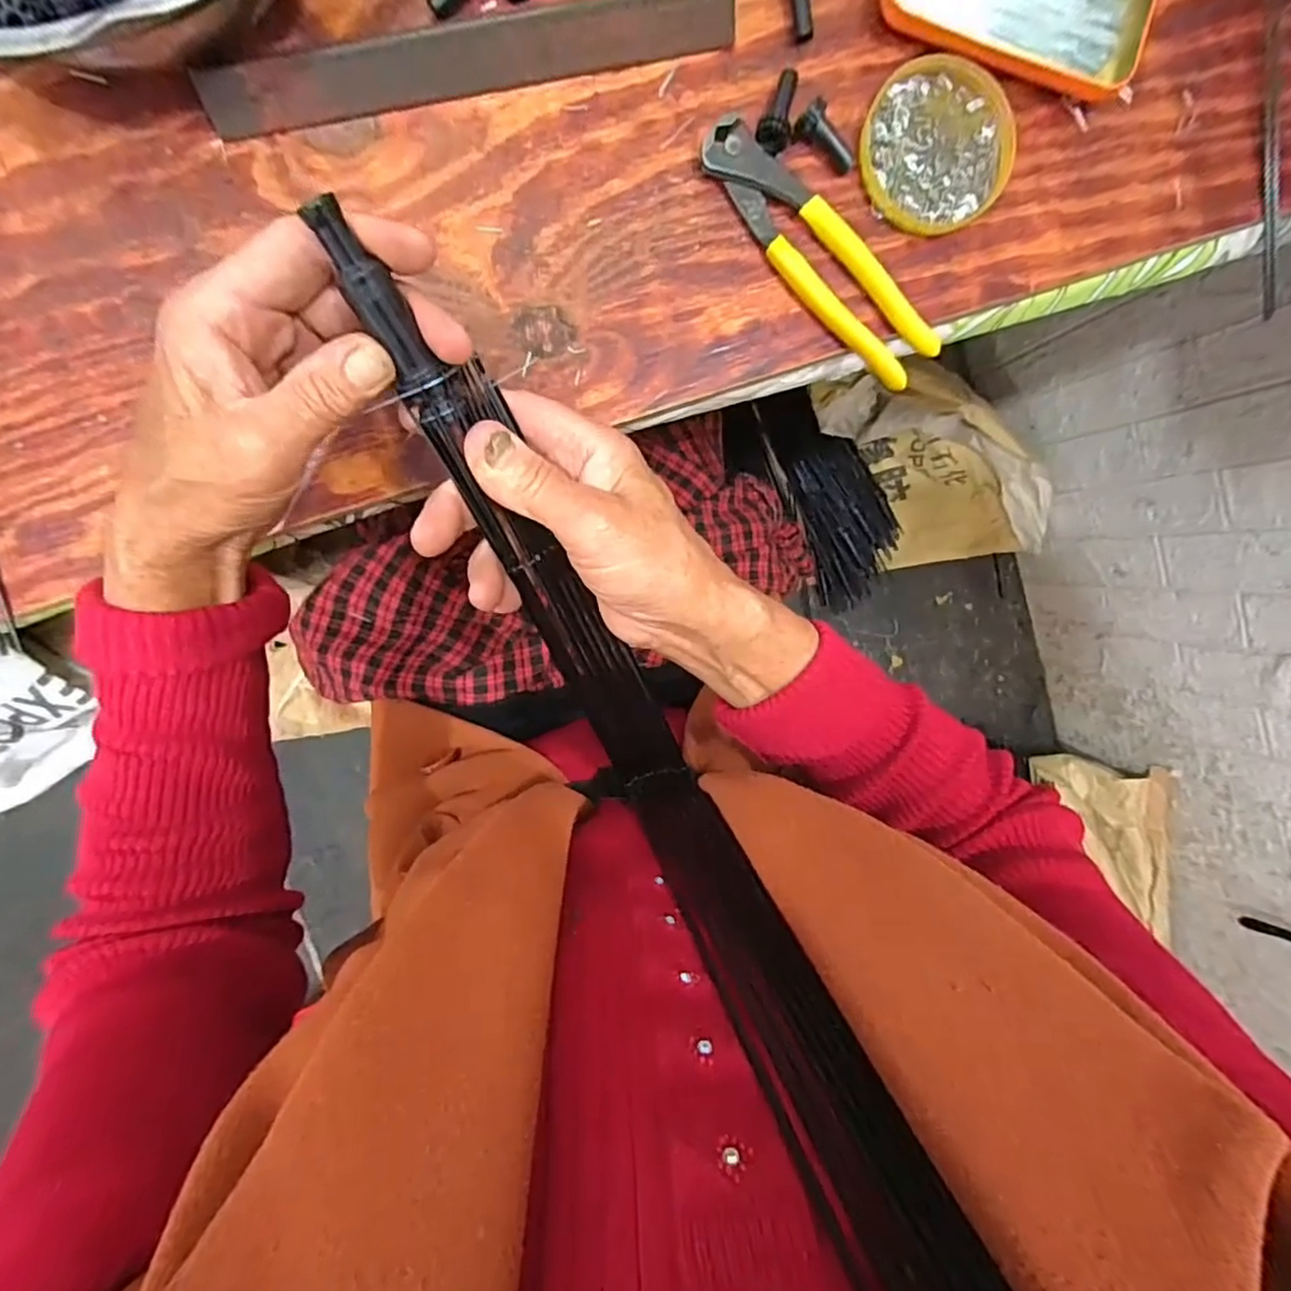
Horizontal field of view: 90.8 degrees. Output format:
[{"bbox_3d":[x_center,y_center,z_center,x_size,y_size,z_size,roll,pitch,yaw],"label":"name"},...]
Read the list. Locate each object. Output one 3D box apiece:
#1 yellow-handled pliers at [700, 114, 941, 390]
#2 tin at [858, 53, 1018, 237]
[{"bbox_3d":[0.094,-0.211,0.344,0.163,0.014,0.036,43,89,-6],"label":"yellow-handled pliers"},{"bbox_3d":[0.159,-0.275,0.349,0.081,0.011,0.086,0,93,-5],"label":"tin"}]

